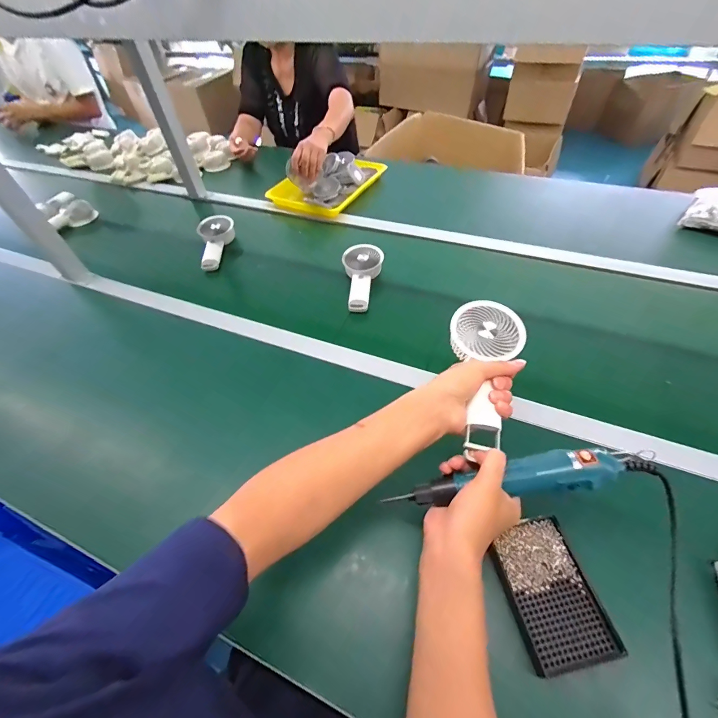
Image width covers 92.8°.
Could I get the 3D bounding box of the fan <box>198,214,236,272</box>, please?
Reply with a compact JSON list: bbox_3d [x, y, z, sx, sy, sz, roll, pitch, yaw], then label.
[{"bbox_3d":[-0.370,-0.298,0.870,0.097,0.051,0.196,-2,65,3],"label":"fan"}]

